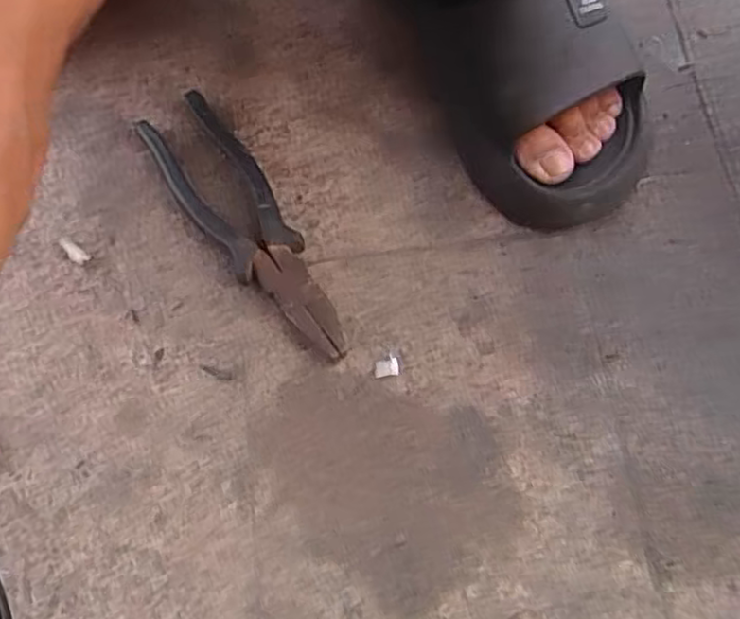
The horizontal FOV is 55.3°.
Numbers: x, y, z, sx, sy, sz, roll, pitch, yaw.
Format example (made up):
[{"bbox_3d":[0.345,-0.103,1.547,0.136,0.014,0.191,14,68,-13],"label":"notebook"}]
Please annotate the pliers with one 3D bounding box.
[{"bbox_3d":[-0.073,-0.049,0.427,0.047,0.019,0.194,-34,72,-11],"label":"pliers"}]

